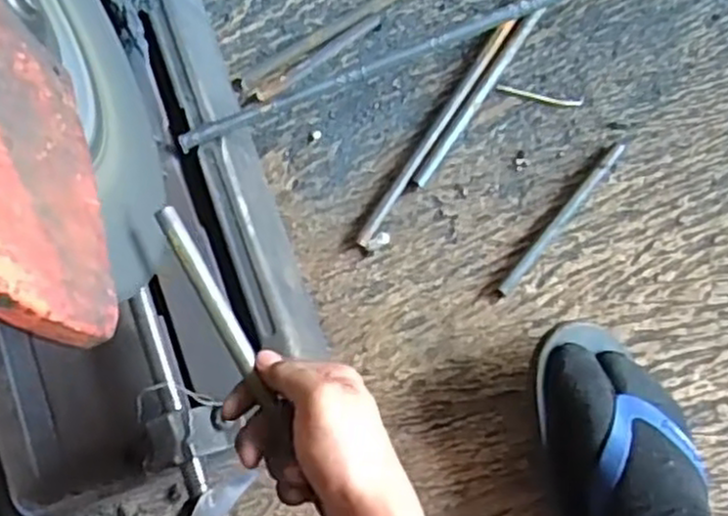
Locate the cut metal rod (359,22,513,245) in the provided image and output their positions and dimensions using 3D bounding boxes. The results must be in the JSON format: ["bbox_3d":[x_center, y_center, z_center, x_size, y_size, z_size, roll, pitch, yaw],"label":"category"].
[{"bbox_3d":[0.061,-0.103,0.618,0.013,0.013,0.220,33,91,14],"label":"cut metal rod"}]

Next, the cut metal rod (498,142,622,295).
[{"bbox_3d":[0.157,-0.031,0.589,0.013,0.006,0.150,40,92,14],"label":"cut metal rod"}]

